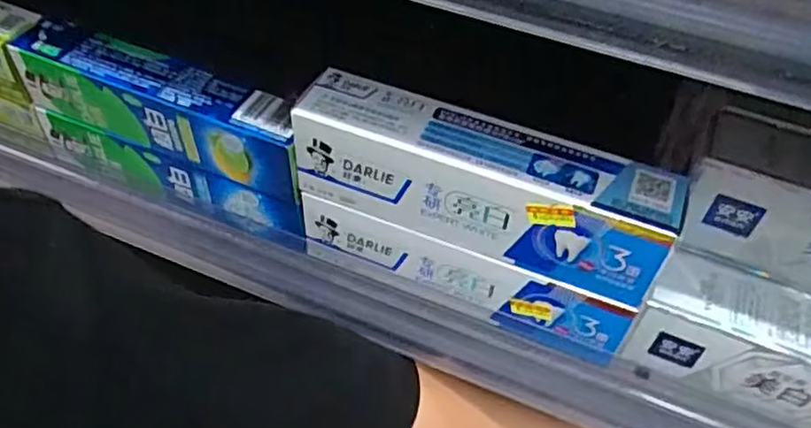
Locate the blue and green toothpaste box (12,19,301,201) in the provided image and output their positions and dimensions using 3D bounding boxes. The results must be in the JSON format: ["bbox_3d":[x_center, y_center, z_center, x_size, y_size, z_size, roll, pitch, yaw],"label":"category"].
[{"bbox_3d":[-0.140,-0.062,0.382,0.183,0.045,0.031,20,53,13],"label":"blue and green toothpaste box"}]

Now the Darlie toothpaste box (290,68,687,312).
[{"bbox_3d":[0.035,-0.015,0.329,0.181,0.057,0.038,18,52,12],"label":"Darlie toothpaste box"}]

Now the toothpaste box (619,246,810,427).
[{"bbox_3d":[0.205,0.075,0.328,0.173,0.050,0.045,21,53,14],"label":"toothpaste box"}]

